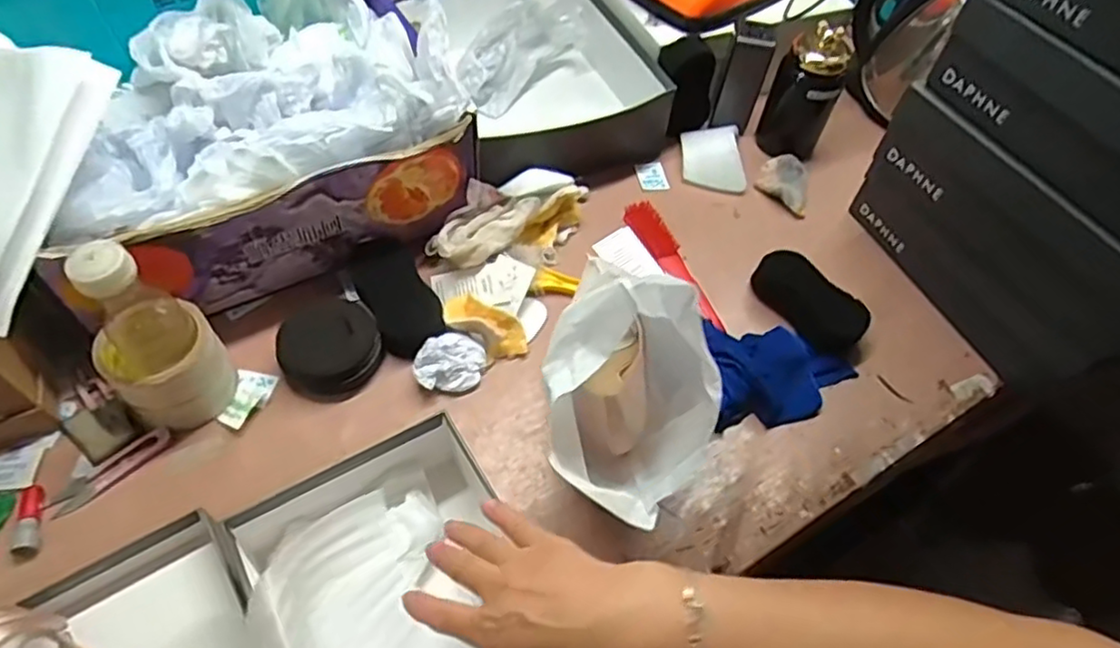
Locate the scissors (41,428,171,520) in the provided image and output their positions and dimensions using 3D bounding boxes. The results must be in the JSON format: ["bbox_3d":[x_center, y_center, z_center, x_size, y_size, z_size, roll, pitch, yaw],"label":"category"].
[{"bbox_3d":[-0.385,0.126,0.582,0.024,0.012,0.101,38,60,19],"label":"scissors"}]

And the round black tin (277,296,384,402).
[{"bbox_3d":[-0.218,0.021,0.645,0.085,0.042,0.094,29,58,14],"label":"round black tin"}]

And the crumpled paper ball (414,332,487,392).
[{"bbox_3d":[-0.105,0.036,0.651,0.065,0.034,0.052,-5,56,-9],"label":"crumpled paper ball"}]

